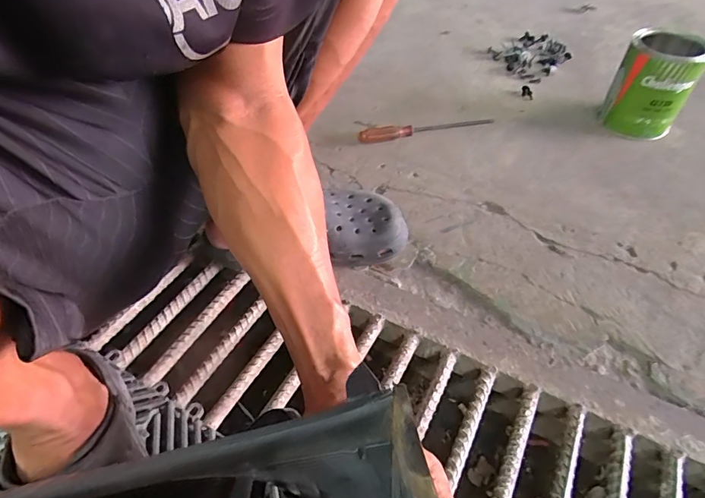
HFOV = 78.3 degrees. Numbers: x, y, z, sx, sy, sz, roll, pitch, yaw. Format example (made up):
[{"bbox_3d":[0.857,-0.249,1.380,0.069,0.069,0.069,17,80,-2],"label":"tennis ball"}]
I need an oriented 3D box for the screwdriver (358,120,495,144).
[{"bbox_3d":[0.119,-0.197,0.714,0.223,0.020,0.026,-8,50,-7],"label":"screwdriver"}]

